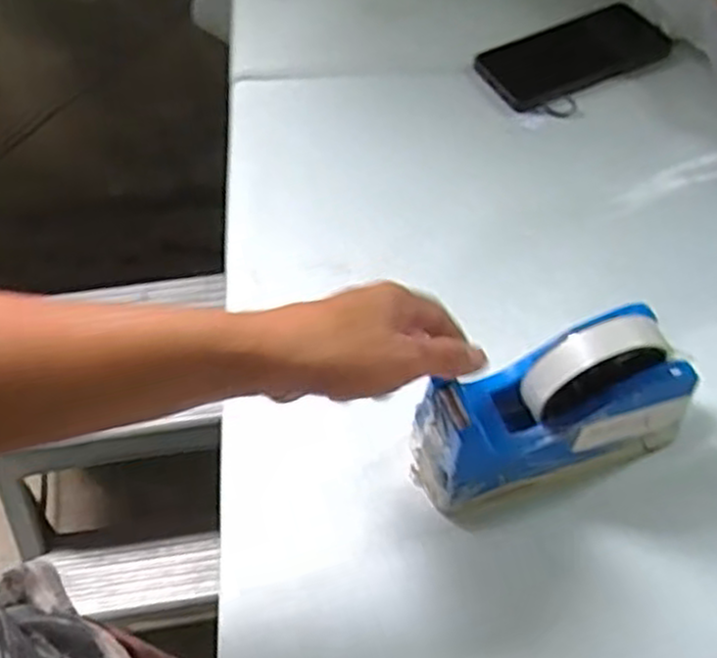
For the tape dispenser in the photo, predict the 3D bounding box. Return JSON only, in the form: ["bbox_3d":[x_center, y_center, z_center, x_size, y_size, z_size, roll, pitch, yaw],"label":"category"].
[{"bbox_3d":[0.113,0.046,0.439,0.156,0.110,0.061,-14,57,-8],"label":"tape dispenser"}]

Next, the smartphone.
[{"bbox_3d":[0.198,-0.251,0.691,0.170,0.010,0.085,-21,58,-13],"label":"smartphone"}]

